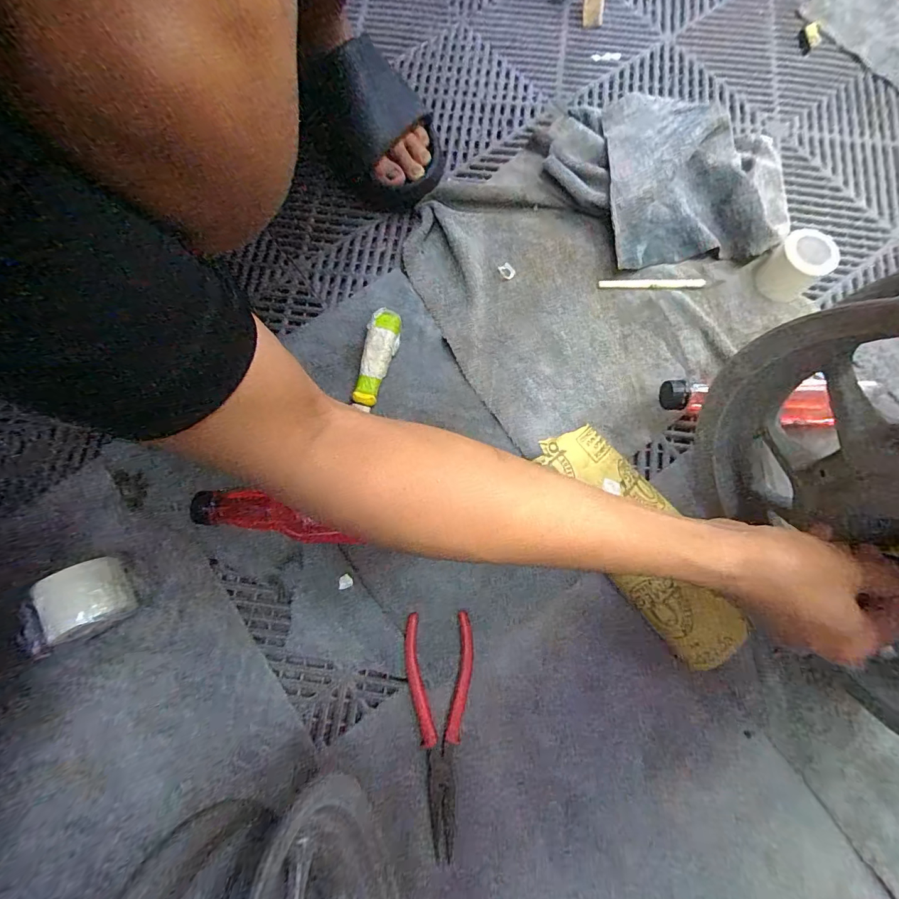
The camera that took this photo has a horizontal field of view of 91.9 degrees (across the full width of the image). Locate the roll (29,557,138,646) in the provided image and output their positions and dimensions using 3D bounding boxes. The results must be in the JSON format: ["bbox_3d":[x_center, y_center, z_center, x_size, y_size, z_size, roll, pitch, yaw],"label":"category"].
[{"bbox_3d":[-0.325,0.135,0.390,0.058,0.058,0.056,-26,78,-5],"label":"roll"}]

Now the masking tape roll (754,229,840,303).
[{"bbox_3d":[0.374,-0.198,0.473,0.054,0.053,0.055,0,77,1],"label":"masking tape roll"}]

